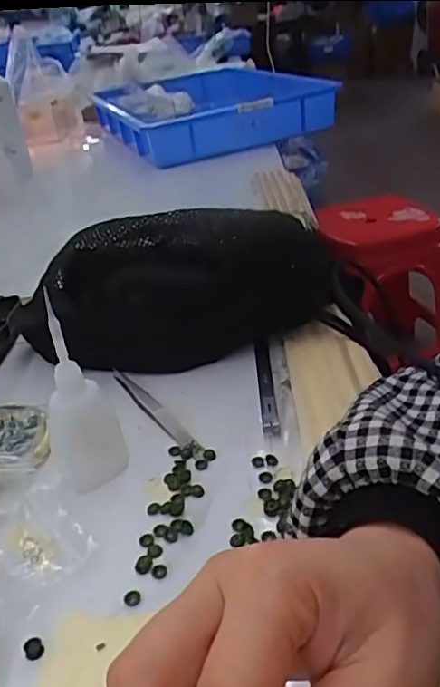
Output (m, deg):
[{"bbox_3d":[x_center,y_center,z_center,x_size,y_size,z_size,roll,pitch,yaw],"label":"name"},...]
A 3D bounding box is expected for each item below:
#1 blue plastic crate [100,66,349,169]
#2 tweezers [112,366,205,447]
[{"bbox_3d":[-0.038,-0.495,1.272,0.383,0.076,0.581,-12,31,-11],"label":"blue plastic crate"},{"bbox_3d":[-0.050,0.044,0.442,0.013,0.006,0.121,-21,34,-24],"label":"tweezers"}]

